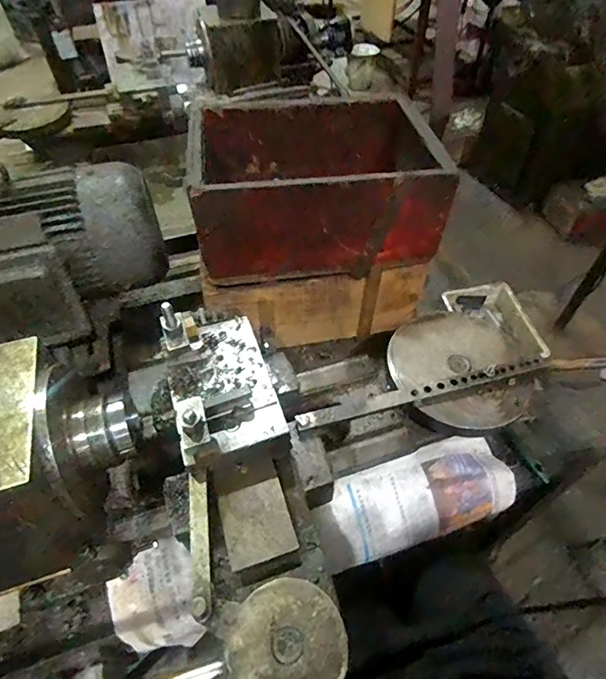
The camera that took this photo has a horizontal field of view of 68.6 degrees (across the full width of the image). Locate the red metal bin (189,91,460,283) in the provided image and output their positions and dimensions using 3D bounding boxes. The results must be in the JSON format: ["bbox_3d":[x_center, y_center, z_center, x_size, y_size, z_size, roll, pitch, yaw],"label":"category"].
[{"bbox_3d":[0.022,-0.236,0.681,0.346,0.153,0.241,-6,50,-4],"label":"red metal bin"}]

